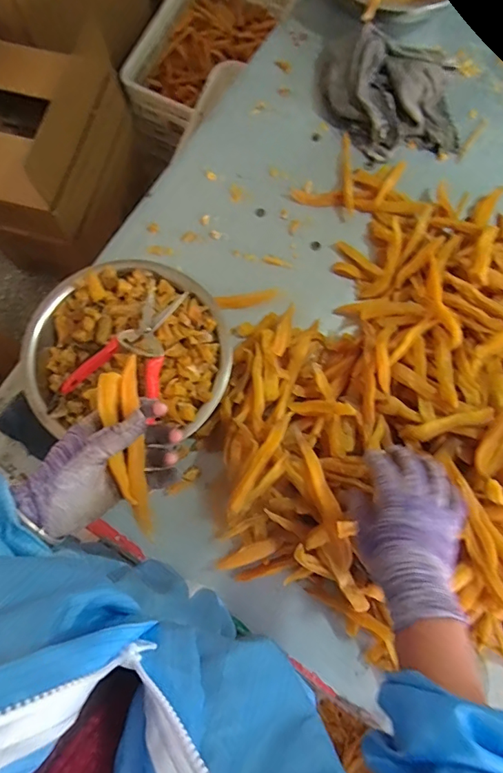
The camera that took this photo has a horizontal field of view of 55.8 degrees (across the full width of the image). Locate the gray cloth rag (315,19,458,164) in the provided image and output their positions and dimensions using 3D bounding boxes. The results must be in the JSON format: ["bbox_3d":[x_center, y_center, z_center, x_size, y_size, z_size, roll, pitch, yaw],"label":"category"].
[{"bbox_3d":[0.218,-0.463,0.738,0.202,0.049,0.208,-4,80,-1],"label":"gray cloth rag"}]

